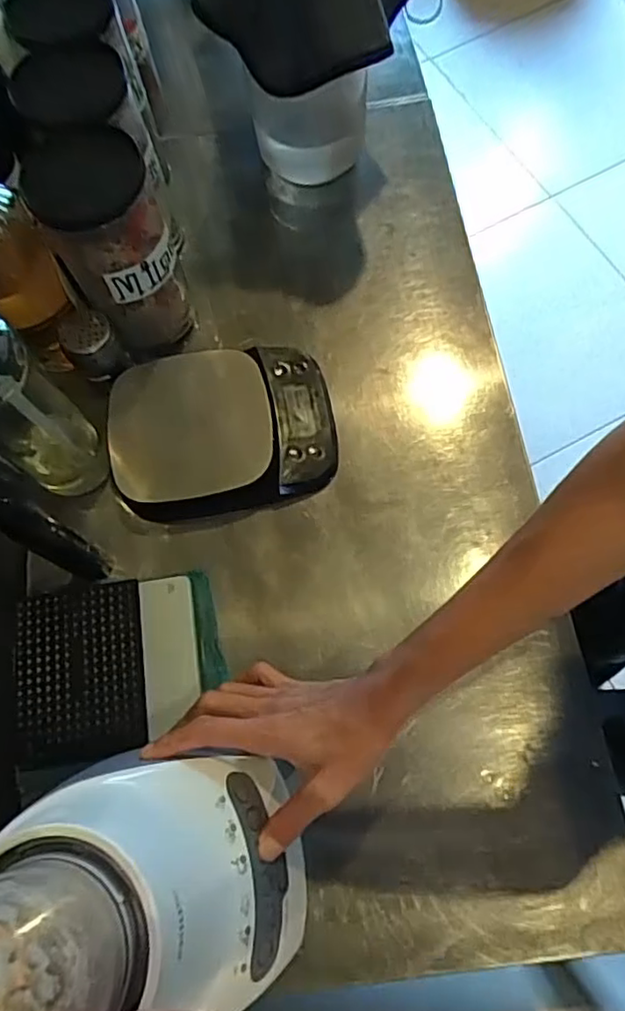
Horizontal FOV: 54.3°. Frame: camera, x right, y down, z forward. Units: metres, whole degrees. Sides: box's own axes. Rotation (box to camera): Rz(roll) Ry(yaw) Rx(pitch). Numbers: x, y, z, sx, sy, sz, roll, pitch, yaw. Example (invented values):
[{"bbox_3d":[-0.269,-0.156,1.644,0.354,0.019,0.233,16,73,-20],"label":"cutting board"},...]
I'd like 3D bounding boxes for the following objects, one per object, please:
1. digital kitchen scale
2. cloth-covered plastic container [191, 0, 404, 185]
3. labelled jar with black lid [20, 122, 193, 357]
[{"bbox_3d":[-0.083,-0.072,0.562,0.199,0.036,0.146,-13,71,0],"label":"digital kitchen scale"},{"bbox_3d":[0.003,-0.420,0.560,0.134,0.253,0.168,16,73,9],"label":"cloth-covered plastic container"},{"bbox_3d":[-0.166,-0.223,0.524,0.083,0.169,0.096,-12,71,0],"label":"labelled jar with black lid"}]

